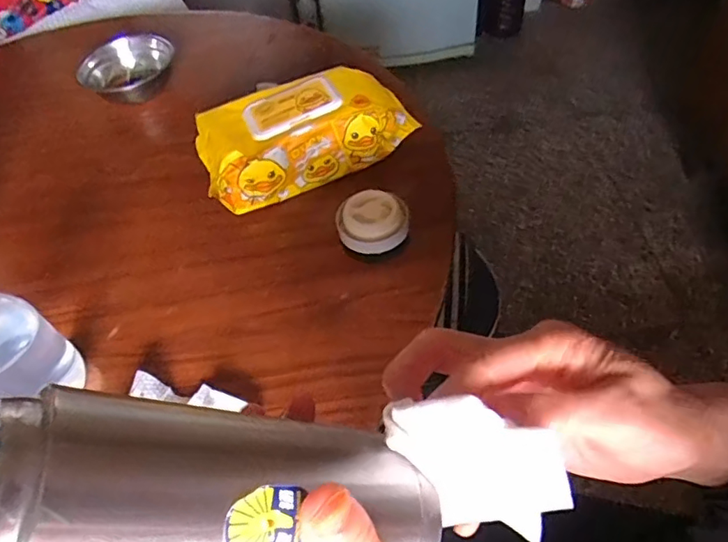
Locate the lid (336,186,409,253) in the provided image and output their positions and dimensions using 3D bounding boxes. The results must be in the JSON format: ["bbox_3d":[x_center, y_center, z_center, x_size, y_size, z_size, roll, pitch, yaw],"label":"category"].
[{"bbox_3d":[0.009,-0.043,0.502,0.064,0.042,0.054,-11,52,-3],"label":"lid"}]

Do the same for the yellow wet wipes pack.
[{"bbox_3d":[-0.064,-0.145,0.578,0.216,0.089,0.108,-22,53,-11],"label":"yellow wet wipes pack"}]

